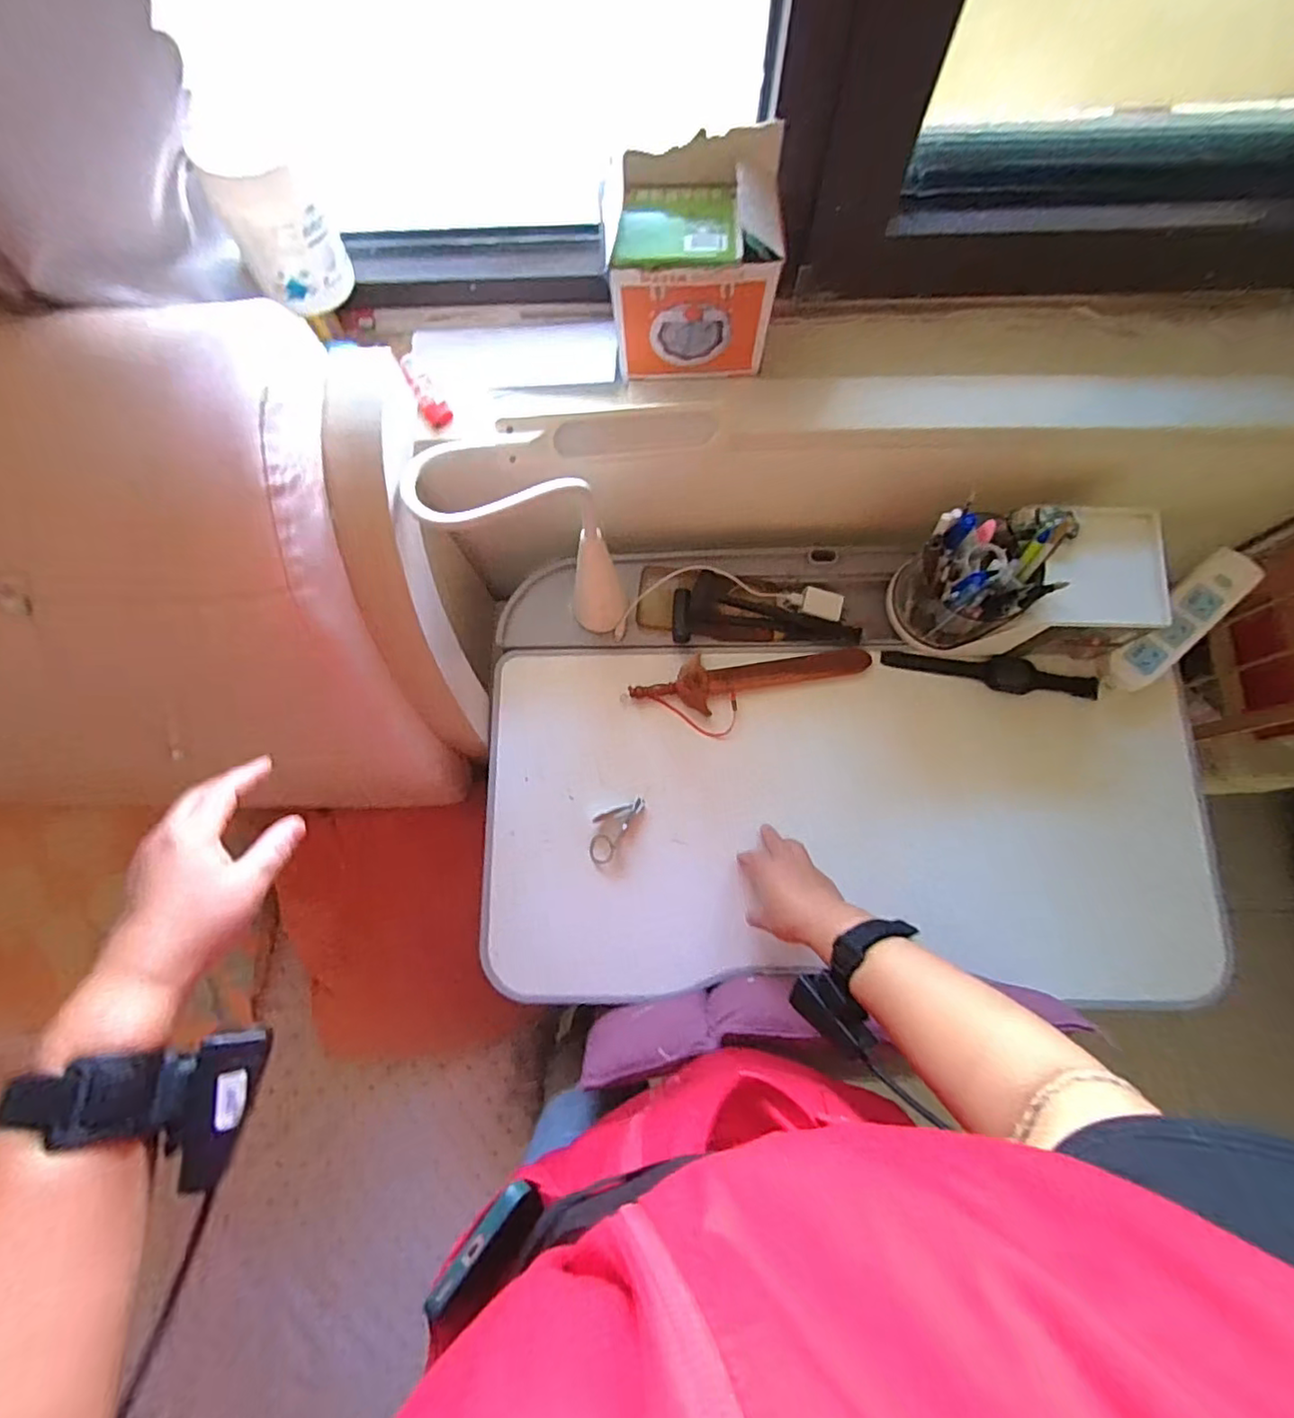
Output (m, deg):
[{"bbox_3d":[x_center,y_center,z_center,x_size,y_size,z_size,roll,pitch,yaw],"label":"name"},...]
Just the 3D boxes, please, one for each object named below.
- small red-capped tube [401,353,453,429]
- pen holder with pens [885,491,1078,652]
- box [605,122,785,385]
[{"bbox_3d":[-0.222,-0.317,0.612,0.027,0.018,0.082,-30,78,-5],"label":"small red-capped tube"},{"bbox_3d":[0.362,-0.140,0.669,0.147,0.144,0.111,-17,77,-2],"label":"pen holder with pens"},{"bbox_3d":[0.037,-0.380,0.541,0.141,0.149,0.088,-4,77,1],"label":"box"}]

